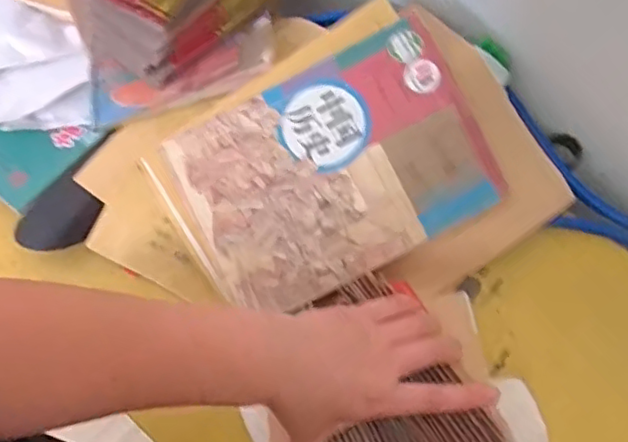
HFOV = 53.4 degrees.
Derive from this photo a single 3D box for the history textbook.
[{"bbox_3d":[0.010,-0.040,0.546,0.268,0.014,0.183,-27,83,2],"label":"history textbook"}]

